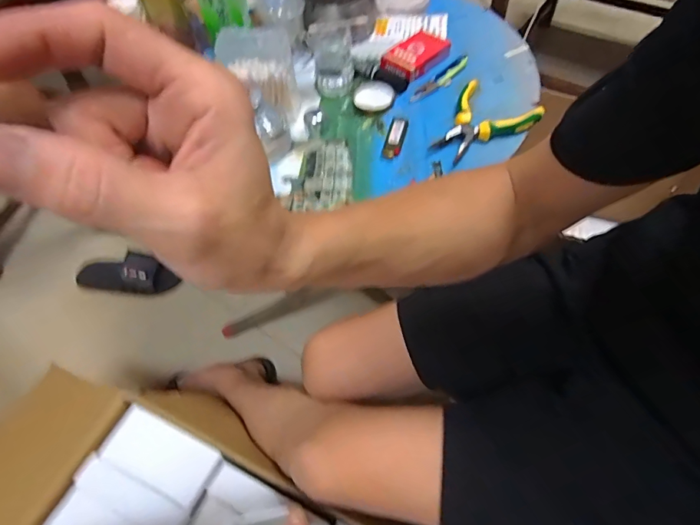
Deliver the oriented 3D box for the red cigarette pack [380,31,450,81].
[{"bbox_3d":[0.094,-0.294,0.605,0.059,0.019,0.089,38,65,25],"label":"red cigarette pack"}]

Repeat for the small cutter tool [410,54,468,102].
[{"bbox_3d":[0.122,-0.252,0.585,0.113,0.011,0.019,-40,63,-22],"label":"small cutter tool"}]

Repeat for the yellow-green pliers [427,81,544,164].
[{"bbox_3d":[0.154,-0.166,0.523,0.103,0.024,0.134,35,64,23],"label":"yellow-green pliers"}]

